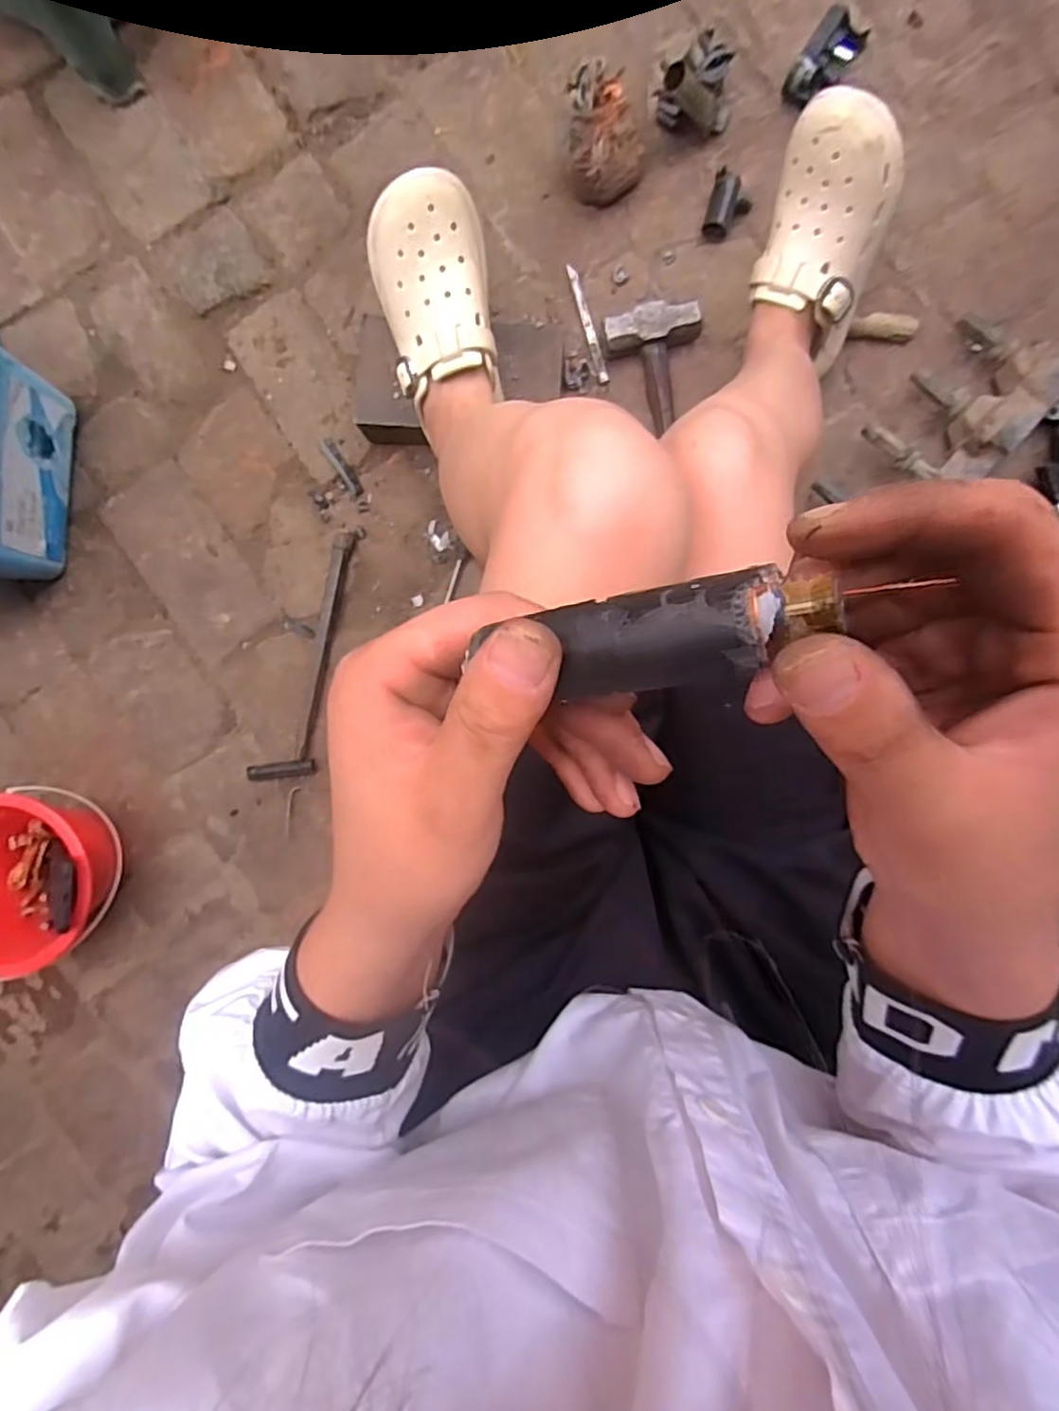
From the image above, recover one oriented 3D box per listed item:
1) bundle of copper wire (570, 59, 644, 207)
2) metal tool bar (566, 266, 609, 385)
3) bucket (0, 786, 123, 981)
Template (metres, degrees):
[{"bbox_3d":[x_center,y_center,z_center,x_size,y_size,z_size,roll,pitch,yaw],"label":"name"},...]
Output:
[{"bbox_3d":[0.080,-0.592,0.721,0.085,0.107,0.058,-7,91,2],"label":"bundle of copper wire"},{"bbox_3d":[0.067,-0.436,0.776,0.013,0.006,0.136,-16,91,2],"label":"metal tool bar"},{"bbox_3d":[-0.549,0.183,0.757,0.167,0.139,0.181,0,92,2],"label":"bucket"}]

